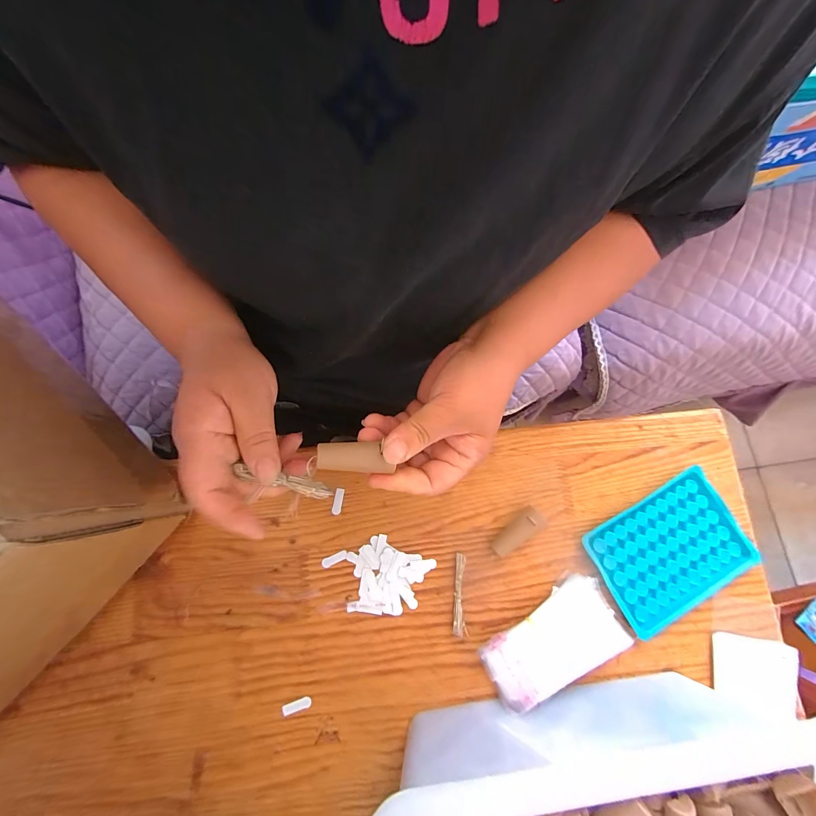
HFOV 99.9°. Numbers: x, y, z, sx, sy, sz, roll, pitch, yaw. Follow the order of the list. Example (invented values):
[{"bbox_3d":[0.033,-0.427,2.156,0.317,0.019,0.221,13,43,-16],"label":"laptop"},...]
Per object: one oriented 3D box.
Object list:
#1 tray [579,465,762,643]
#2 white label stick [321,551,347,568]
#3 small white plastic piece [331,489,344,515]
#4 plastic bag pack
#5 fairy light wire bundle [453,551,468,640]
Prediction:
[{"bbox_3d":[0.230,0.124,0.302,0.135,0.008,0.091,-29,80,-7],"label":"tray"},{"bbox_3d":[-0.063,0.130,0.294,0.022,0.004,0.008,-22,79,-6],"label":"white label stick"},{"bbox_3d":[-0.062,0.083,0.304,0.007,0.004,0.022,11,78,-11],"label":"small white plastic piece"},{"bbox_3d":[0.116,0.187,0.276,0.114,0.025,0.051,-31,80,-8],"label":"plastic bag pack"},{"bbox_3d":[0.044,0.157,0.289,0.012,0.008,0.064,0,77,-1],"label":"fairy light wire bundle"}]

